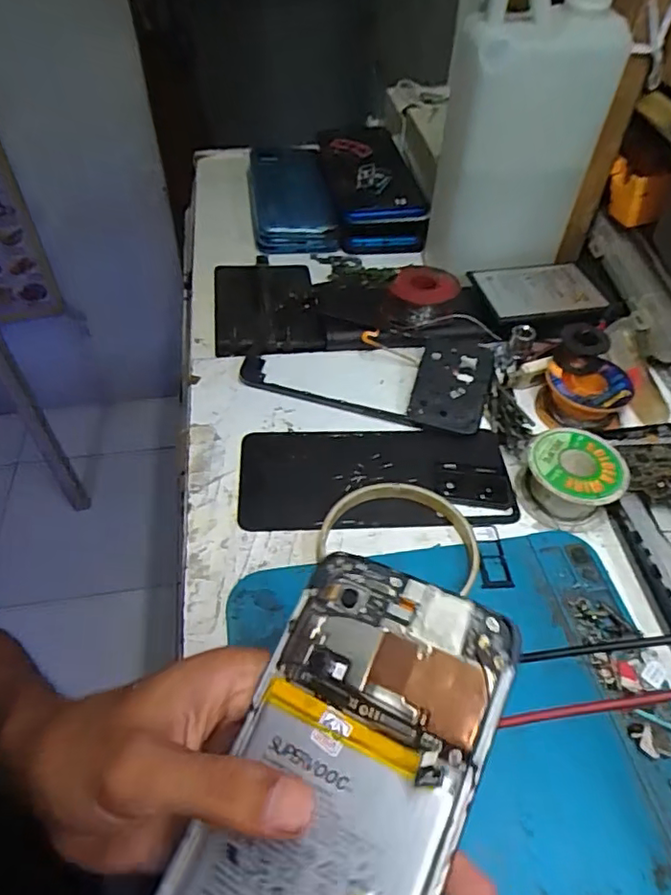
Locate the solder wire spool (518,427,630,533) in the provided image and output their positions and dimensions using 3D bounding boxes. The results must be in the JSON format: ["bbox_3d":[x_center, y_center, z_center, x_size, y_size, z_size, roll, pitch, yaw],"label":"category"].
[{"bbox_3d":[0.135,0.017,0.328,0.053,0.029,0.051,2,48,-2],"label":"solder wire spool"}]

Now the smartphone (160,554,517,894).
[{"bbox_3d":[-0.005,0.111,0.165,0.069,0.004,0.154,18,69,25],"label":"smartphone"}]

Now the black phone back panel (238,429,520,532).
[{"bbox_3d":[0.024,0.016,0.340,0.158,0.007,0.073,-1,48,-4],"label":"black phone back panel"}]

